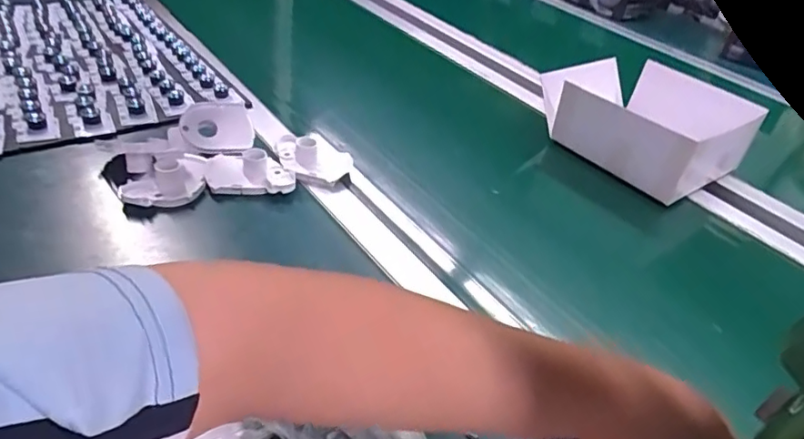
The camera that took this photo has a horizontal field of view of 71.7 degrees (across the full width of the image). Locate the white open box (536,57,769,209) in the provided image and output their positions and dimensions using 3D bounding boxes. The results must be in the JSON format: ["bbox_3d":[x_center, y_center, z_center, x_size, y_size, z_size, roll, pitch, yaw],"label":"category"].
[{"bbox_3d":[0.343,-0.139,0.789,0.202,0.083,0.244,-20,45,-33],"label":"white open box"}]

